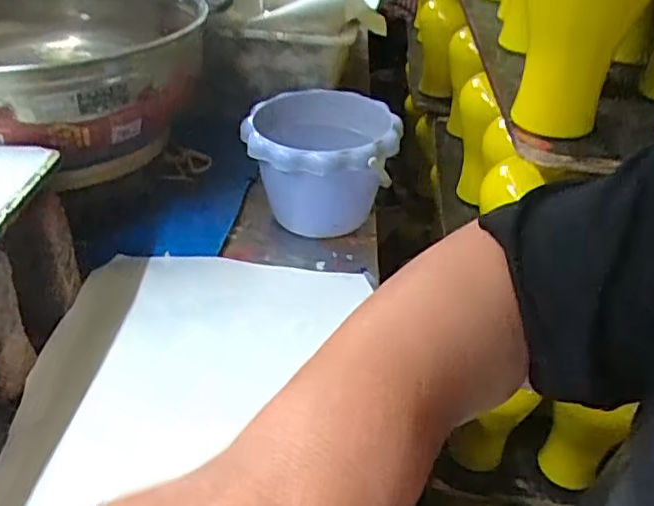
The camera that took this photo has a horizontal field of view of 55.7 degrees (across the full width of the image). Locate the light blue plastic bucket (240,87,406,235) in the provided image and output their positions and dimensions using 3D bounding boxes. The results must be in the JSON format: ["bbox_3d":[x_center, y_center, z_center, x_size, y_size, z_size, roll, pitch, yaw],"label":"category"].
[{"bbox_3d":[-0.006,-0.098,0.691,0.158,0.124,0.187,3,35,-2],"label":"light blue plastic bucket"}]

